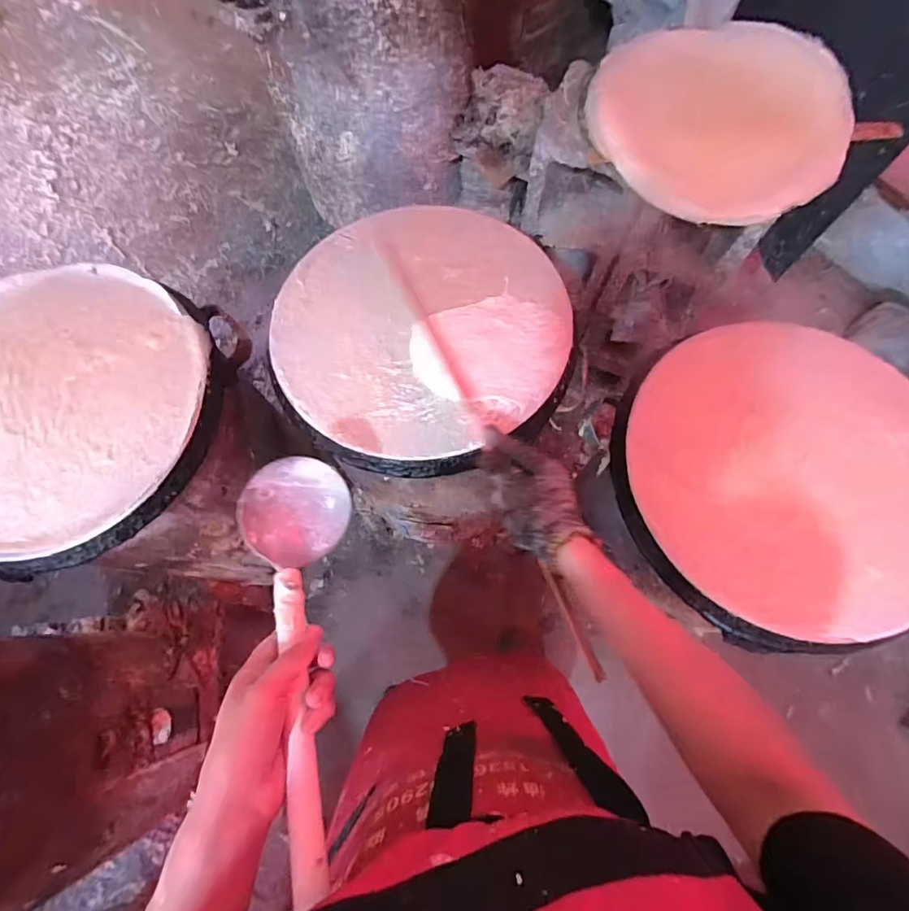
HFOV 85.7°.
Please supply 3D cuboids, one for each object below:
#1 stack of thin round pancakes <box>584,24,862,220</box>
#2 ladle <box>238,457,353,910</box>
[{"bbox_3d":[0.402,-0.501,0.724,0.362,0.051,0.338,-32,74,-10],"label":"stack of thin round pancakes"},{"bbox_3d":[-0.115,0.136,0.367,0.081,0.070,0.299,-12,52,-4],"label":"ladle"}]

